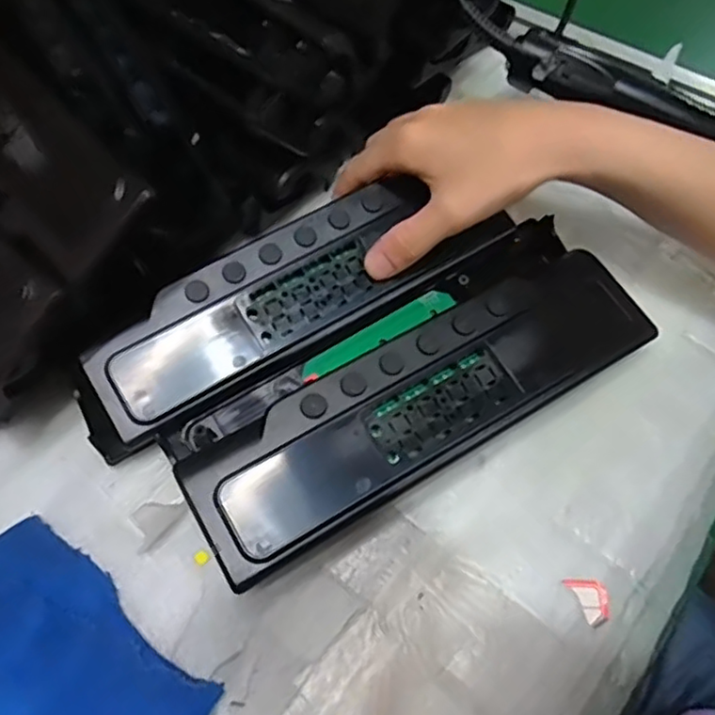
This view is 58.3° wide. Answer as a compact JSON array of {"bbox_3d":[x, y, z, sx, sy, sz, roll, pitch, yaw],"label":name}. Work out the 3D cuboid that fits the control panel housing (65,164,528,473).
[{"bbox_3d":[-0.036,-0.037,0.351,0.244,0.020,0.066,-31,84,-15],"label":"control panel housing"}]

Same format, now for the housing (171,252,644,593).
[{"bbox_3d":[0.032,0.025,0.320,0.233,0.039,0.070,-29,63,-15],"label":"housing"}]

